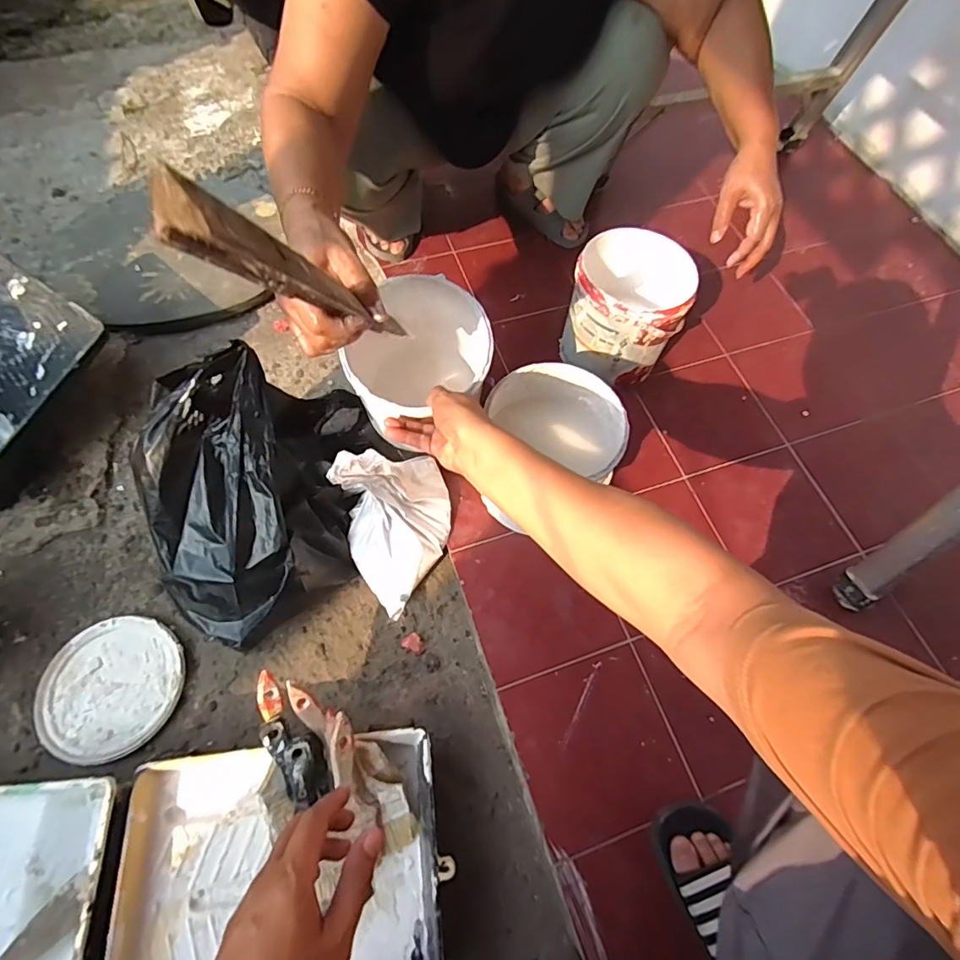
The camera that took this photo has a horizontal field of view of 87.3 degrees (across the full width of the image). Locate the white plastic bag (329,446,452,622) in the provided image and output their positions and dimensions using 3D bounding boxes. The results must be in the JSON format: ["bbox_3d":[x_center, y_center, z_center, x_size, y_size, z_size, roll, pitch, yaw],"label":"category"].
[{"bbox_3d":[-0.109,0.063,0.712,0.163,0.185,0.186,-21,67,-11],"label":"white plastic bag"}]

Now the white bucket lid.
[{"bbox_3d":[-0.504,0.282,0.687,0.177,0.020,0.175,1,64,-1],"label":"white bucket lid"}]

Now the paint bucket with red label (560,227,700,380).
[{"bbox_3d":[0.237,-0.274,0.827,0.173,0.186,0.161,1,64,-1],"label":"paint bucket with red label"}]

